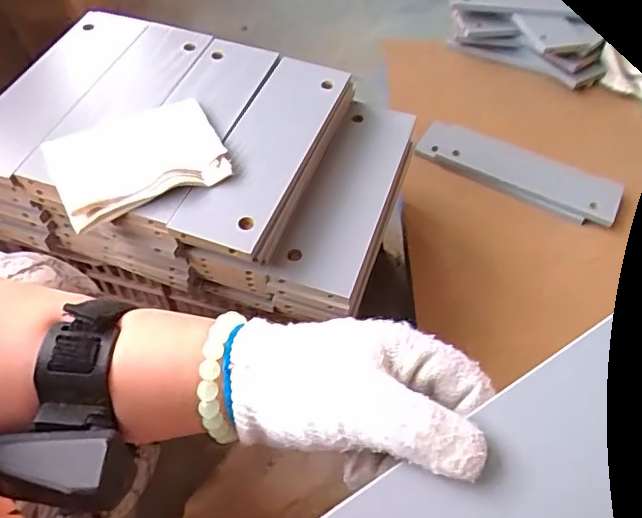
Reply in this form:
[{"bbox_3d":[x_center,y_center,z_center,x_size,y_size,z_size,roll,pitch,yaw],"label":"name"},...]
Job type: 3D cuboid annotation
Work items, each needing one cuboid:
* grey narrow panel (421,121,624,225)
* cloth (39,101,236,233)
[{"bbox_3d":[0.296,-0.133,0.860,0.294,0.031,0.079,26,58,15],"label":"grey narrow panel"},{"bbox_3d":[-0.179,-0.100,0.545,0.153,0.019,0.125,-23,59,-17],"label":"cloth"}]

